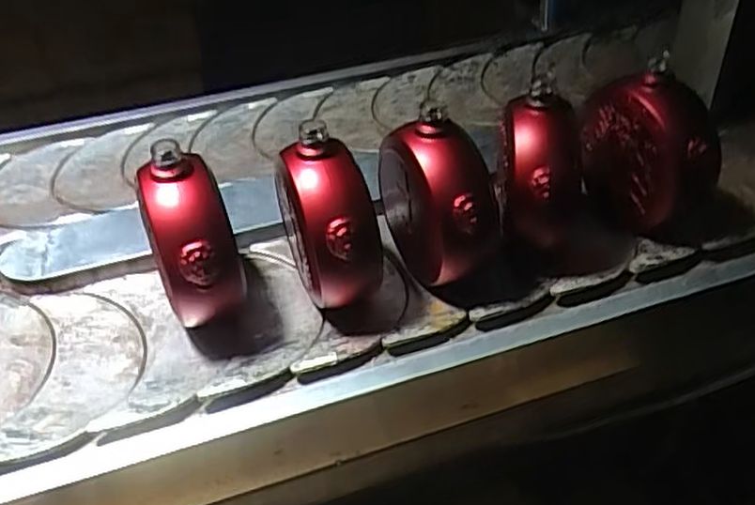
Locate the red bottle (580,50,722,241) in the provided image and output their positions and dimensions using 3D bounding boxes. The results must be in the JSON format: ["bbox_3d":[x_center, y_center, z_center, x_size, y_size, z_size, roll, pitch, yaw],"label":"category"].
[{"bbox_3d":[0.243,-0.094,0.641,0.060,0.150,0.108,-21,37,-20],"label":"red bottle"}]

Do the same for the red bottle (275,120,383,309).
[{"bbox_3d":[-0.039,-0.026,0.588,0.074,0.153,0.110,-11,35,-6],"label":"red bottle"}]

